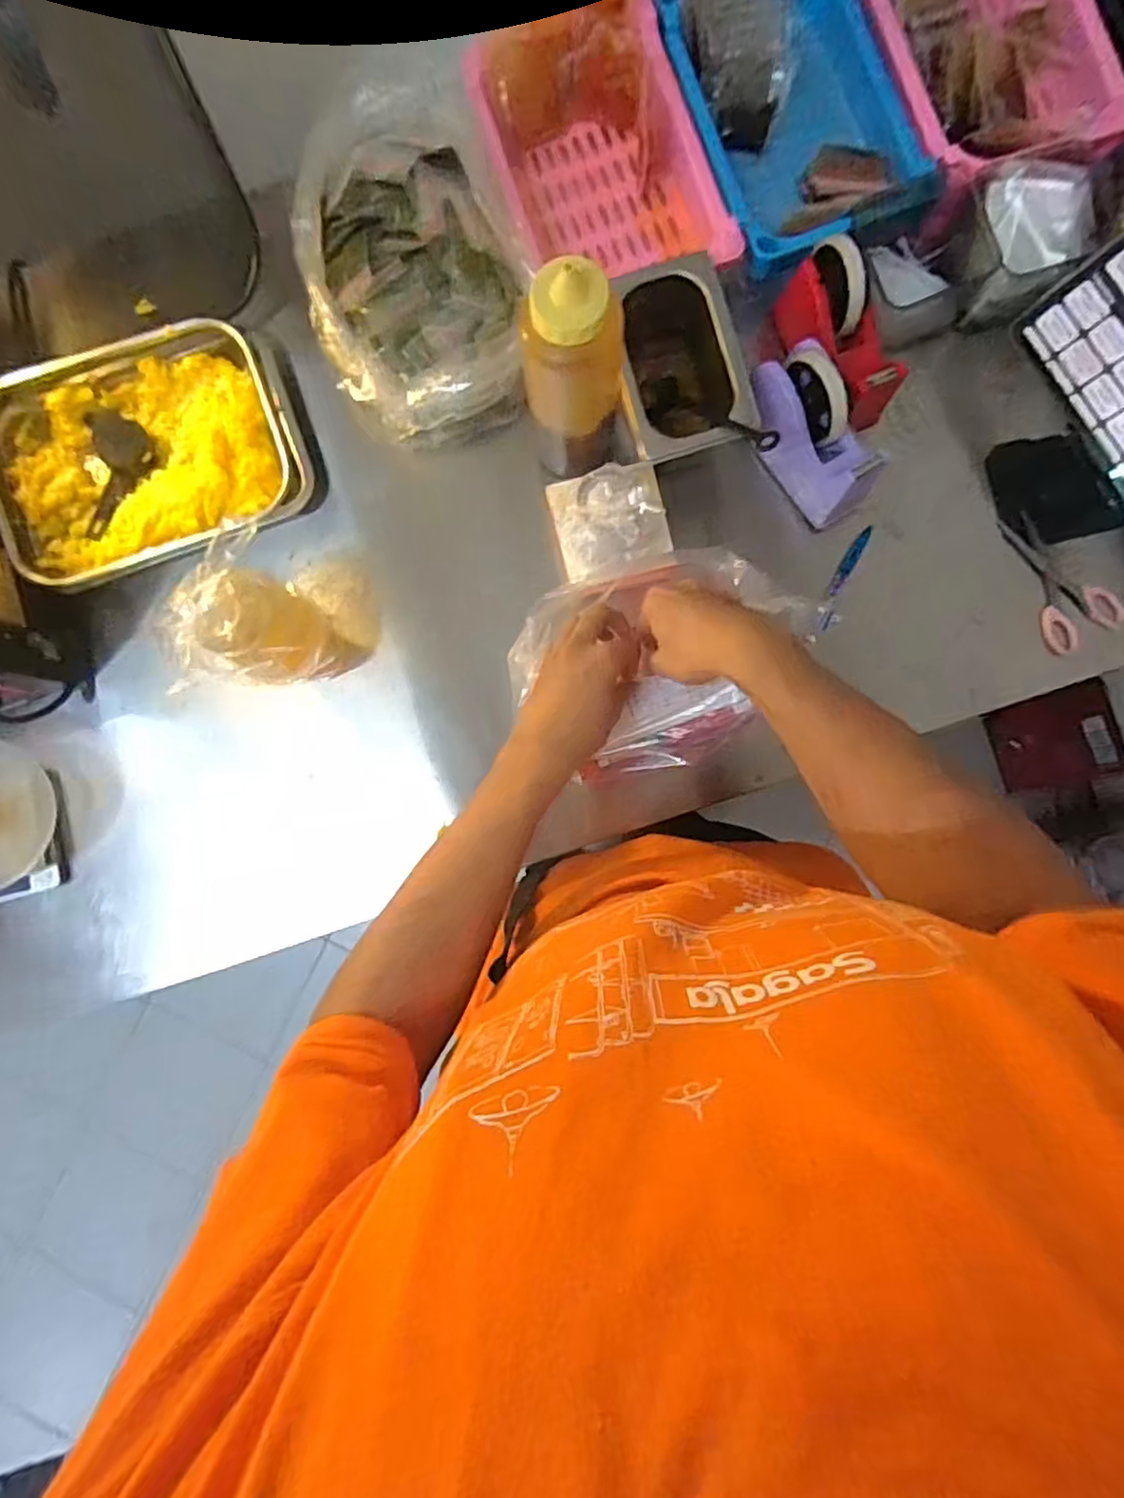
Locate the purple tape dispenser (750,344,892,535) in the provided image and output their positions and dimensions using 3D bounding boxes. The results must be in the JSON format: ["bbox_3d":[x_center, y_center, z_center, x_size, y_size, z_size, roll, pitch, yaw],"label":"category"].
[{"bbox_3d":[0.246,-0.305,0.650,0.066,0.110,0.159,-39,99,-30],"label":"purple tape dispenser"}]

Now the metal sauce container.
[{"bbox_3d":[0.108,-0.360,0.648,0.116,0.107,0.180,-13,87,1],"label":"metal sauce container"}]

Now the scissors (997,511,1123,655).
[{"bbox_3d":[0.523,-0.180,0.689,0.075,0.010,0.151,-17,84,7],"label":"scissors"}]

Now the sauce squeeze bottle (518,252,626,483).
[{"bbox_3d":[0.009,-0.326,0.588,0.089,0.228,0.072,-3,87,1],"label":"sauce squeeze bottle"}]

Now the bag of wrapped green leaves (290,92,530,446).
[{"bbox_3d":[-0.144,-0.466,0.659,0.214,0.101,0.308,-13,87,1],"label":"bag of wrapped green leaves"}]

